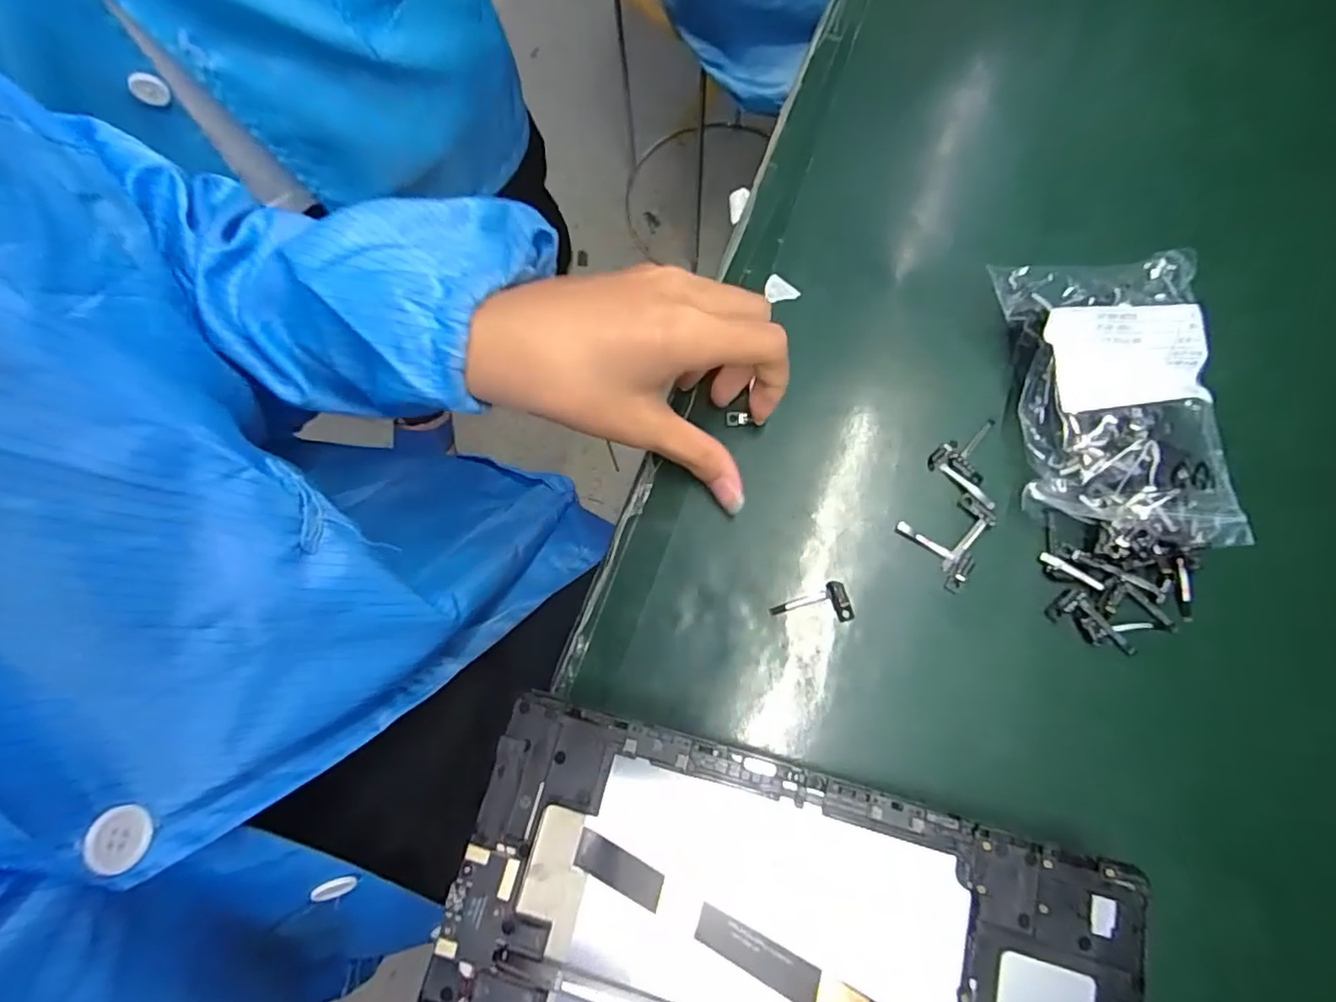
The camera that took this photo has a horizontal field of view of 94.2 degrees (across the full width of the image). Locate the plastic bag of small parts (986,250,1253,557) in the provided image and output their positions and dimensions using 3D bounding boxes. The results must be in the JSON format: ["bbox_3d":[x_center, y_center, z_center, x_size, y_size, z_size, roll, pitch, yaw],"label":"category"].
[{"bbox_3d":[0.201,-0.044,0.280,0.081,0.042,0.129,-2,73,1],"label":"plastic bag of small parts"}]

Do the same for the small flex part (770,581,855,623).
[{"bbox_3d":[0.065,0.049,0.278,0.034,0.005,0.018,-19,74,-4],"label":"small flex part"}]

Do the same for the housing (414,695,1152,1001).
[{"bbox_3d":[0.037,0.175,0.218,0.238,0.008,0.147,14,75,6],"label":"housing"}]

